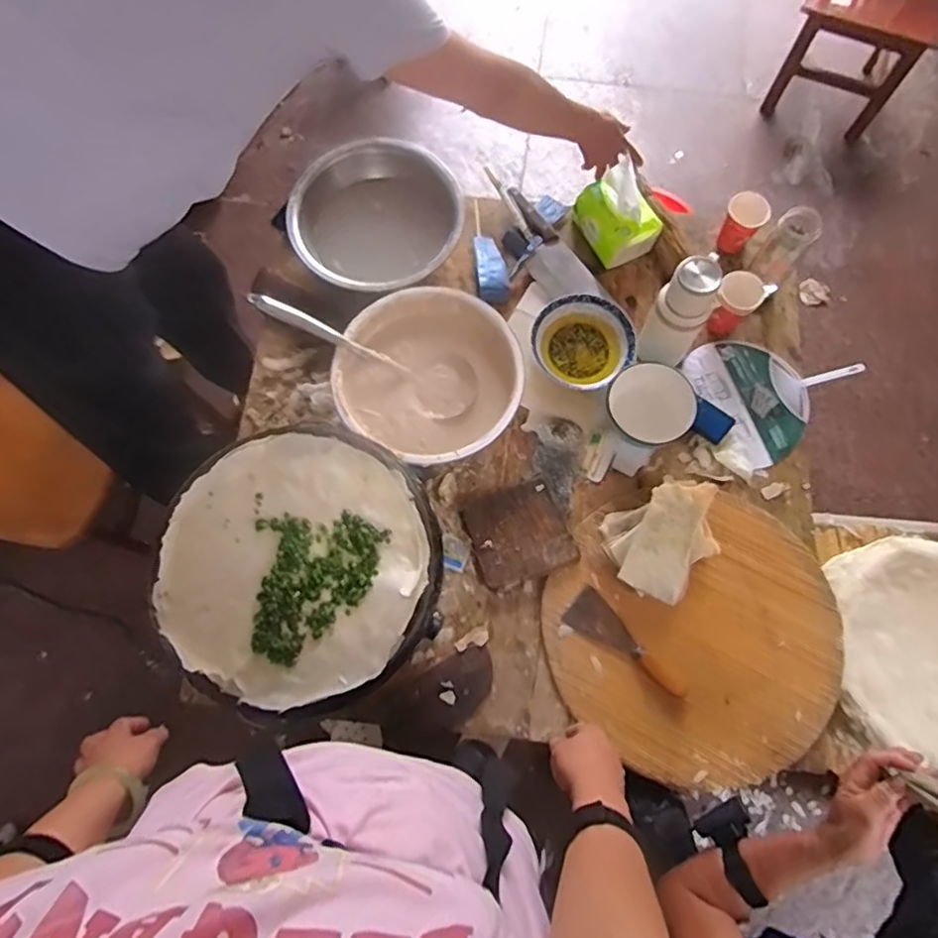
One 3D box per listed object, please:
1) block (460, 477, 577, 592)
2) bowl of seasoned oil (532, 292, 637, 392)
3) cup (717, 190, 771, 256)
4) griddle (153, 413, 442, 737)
[{"bbox_3d":[0.080,0.105,0.989,0.153,0.020,0.151,-21,74,-5],"label":"block"},{"bbox_3d":[0.199,-0.221,1.068,0.167,0.049,0.165,0,73,1],"label":"bowl of seasoned oil"},{"bbox_3d":[0.502,-0.450,1.127,0.069,0.107,0.064,0,73,1],"label":"cup"},{"bbox_3d":[-0.230,0.127,0.829,0.365,0.051,0.373,0,73,1],"label":"griddle"}]

